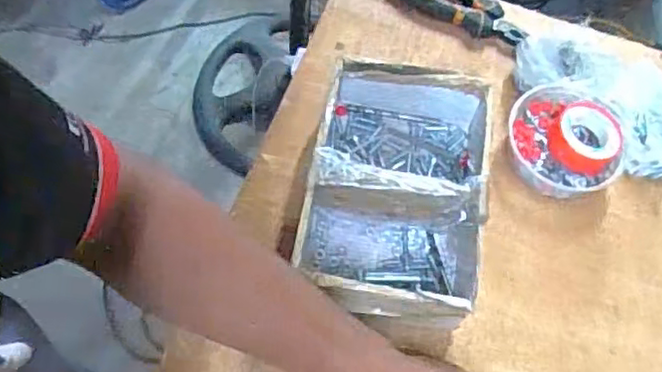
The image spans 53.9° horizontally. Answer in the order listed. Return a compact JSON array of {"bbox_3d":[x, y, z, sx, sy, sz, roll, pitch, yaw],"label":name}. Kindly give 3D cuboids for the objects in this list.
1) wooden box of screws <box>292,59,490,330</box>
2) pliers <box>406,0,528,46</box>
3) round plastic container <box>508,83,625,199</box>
[{"bbox_3d":[0.058,0.004,0.580,0.148,0.097,0.228,9,65,2],"label":"wooden box of screws"},{"bbox_3d":[0.143,-0.201,0.717,0.152,0.022,0.064,33,68,13],"label":"pliers"},{"bbox_3d":[0.229,-0.043,0.640,0.105,0.041,0.107,1,64,-2],"label":"round plastic container"}]

